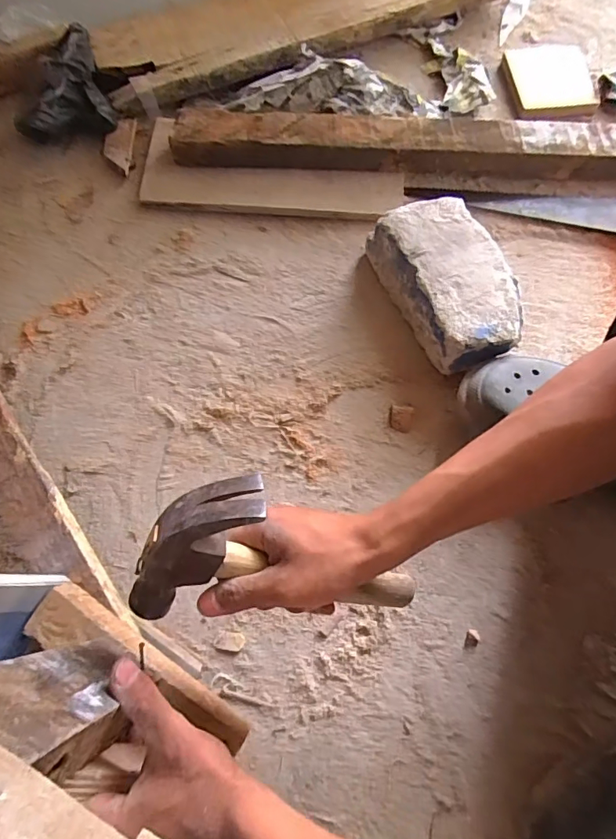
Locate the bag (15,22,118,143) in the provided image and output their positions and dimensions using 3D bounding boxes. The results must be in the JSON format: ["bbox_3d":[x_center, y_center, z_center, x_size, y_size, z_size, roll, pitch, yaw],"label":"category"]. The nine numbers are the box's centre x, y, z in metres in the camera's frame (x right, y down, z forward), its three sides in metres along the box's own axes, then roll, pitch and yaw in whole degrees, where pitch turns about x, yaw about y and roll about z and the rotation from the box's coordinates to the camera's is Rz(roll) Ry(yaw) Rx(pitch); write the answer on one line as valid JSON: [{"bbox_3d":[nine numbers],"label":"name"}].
[{"bbox_3d":[-0.358,-0.472,0.685,0.130,0.064,0.159,-21,72,-7],"label":"bag"}]

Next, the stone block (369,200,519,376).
[{"bbox_3d":[0.166,-0.164,0.569,0.111,0.076,0.203,-22,72,-8],"label":"stone block"}]

